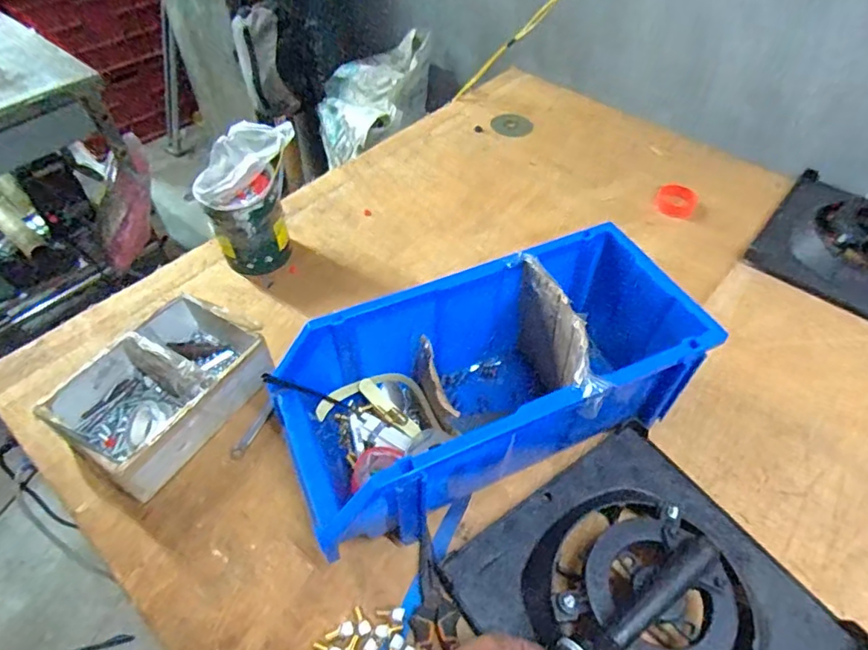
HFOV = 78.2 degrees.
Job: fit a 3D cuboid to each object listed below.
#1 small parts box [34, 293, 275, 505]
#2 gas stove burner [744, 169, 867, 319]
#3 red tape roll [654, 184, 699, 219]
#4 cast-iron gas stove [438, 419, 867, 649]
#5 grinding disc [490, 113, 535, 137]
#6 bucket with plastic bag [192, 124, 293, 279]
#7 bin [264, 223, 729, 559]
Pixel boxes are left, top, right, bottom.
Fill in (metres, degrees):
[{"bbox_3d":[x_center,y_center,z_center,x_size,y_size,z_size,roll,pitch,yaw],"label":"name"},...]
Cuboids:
[{"bbox_3d":[-0.330,0.072,0.659,0.155,0.089,0.228,26,55,18],"label":"small parts box"},{"bbox_3d":[0.717,-0.143,0.856,0.299,0.106,0.277,34,58,23],"label":"gas stove burner"},{"bbox_3d":[0.439,-0.225,0.966,0.069,0.021,0.074,1,51,-1],"label":"red tape roll"},{"bbox_3d":[0.205,0.253,0.497,0.290,0.094,0.290,-27,57,-21],"label":"cast-iron gas stove"},{"bbox_3d":[0.166,-0.428,1.143,0.089,0.008,0.086,1,51,-1],"label":"grinding disc"},{"bbox_3d":[-0.274,-0.186,0.804,0.104,0.195,0.141,32,57,22],"label":"bucket with plastic bag"},{"bbox_3d":[0.058,0.069,0.608,0.441,0.177,0.206,-21,55,-17],"label":"bin"}]

